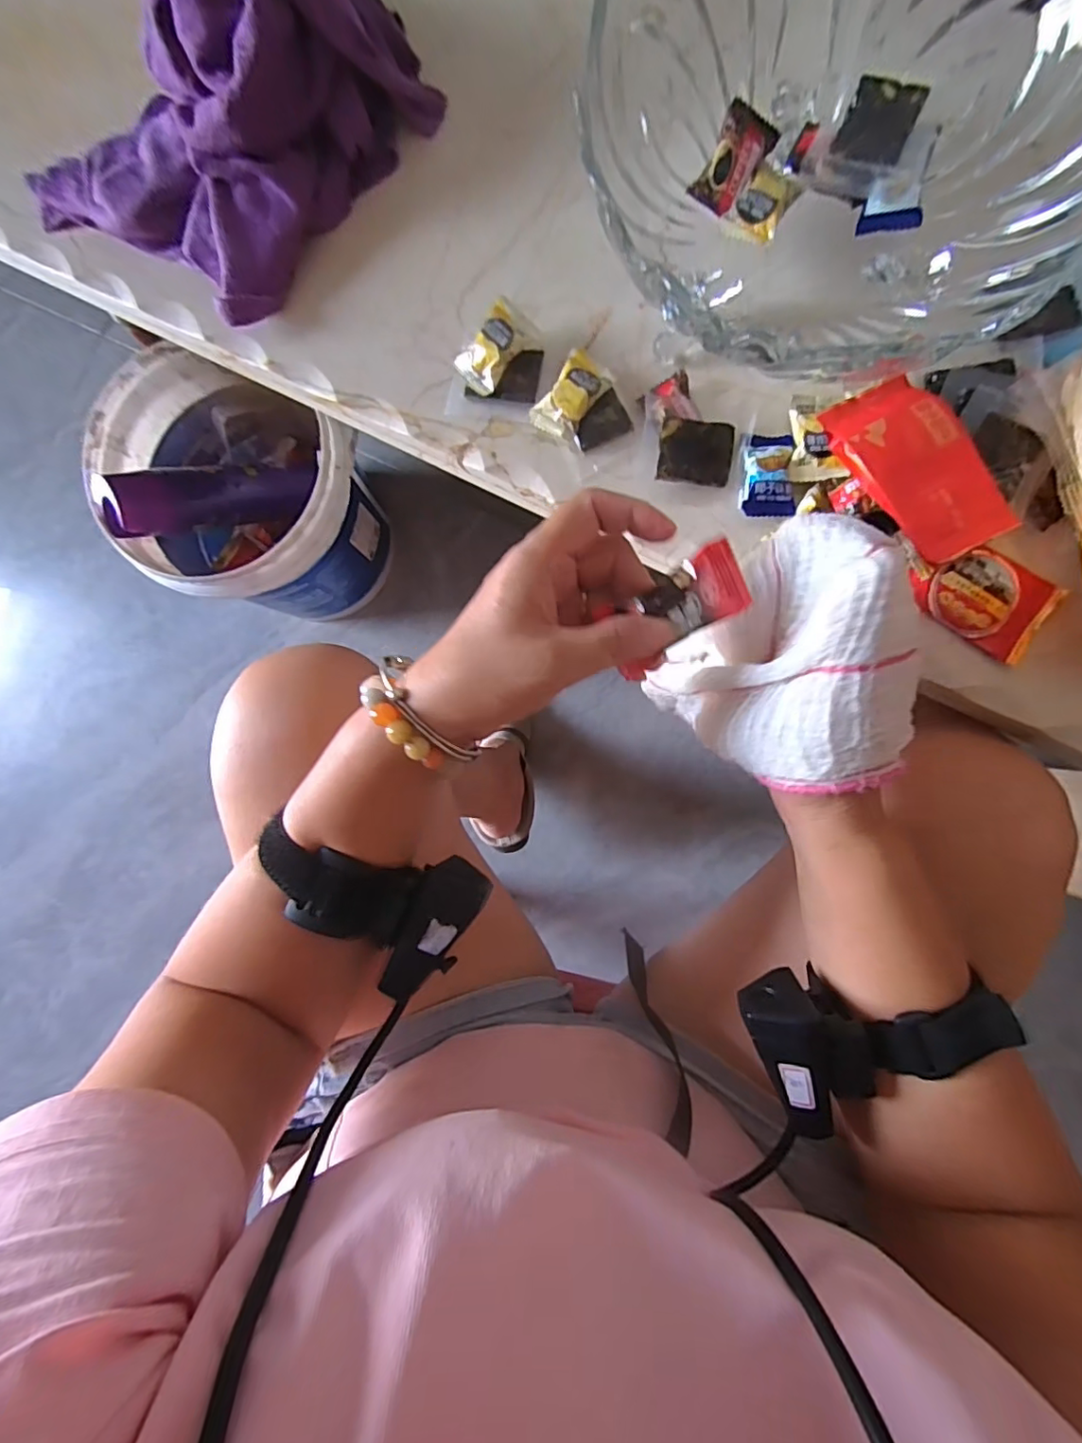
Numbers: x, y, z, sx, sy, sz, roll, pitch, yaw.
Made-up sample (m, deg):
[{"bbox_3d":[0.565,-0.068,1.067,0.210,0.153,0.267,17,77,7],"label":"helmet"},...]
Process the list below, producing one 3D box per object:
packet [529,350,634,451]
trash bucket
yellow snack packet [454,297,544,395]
[{"bbox_3d":[0.026,-0.178,0.319,0.046,0.020,0.044,39,91,4],"label":"packet"},{"bbox_3d":[-0.333,-0.246,0.669,0.244,0.256,0.222,33,91,4],"label":"trash bucket"},{"bbox_3d":[-0.026,-0.214,0.324,0.046,0.022,0.034,-42,86,2],"label":"yellow snack packet"}]

